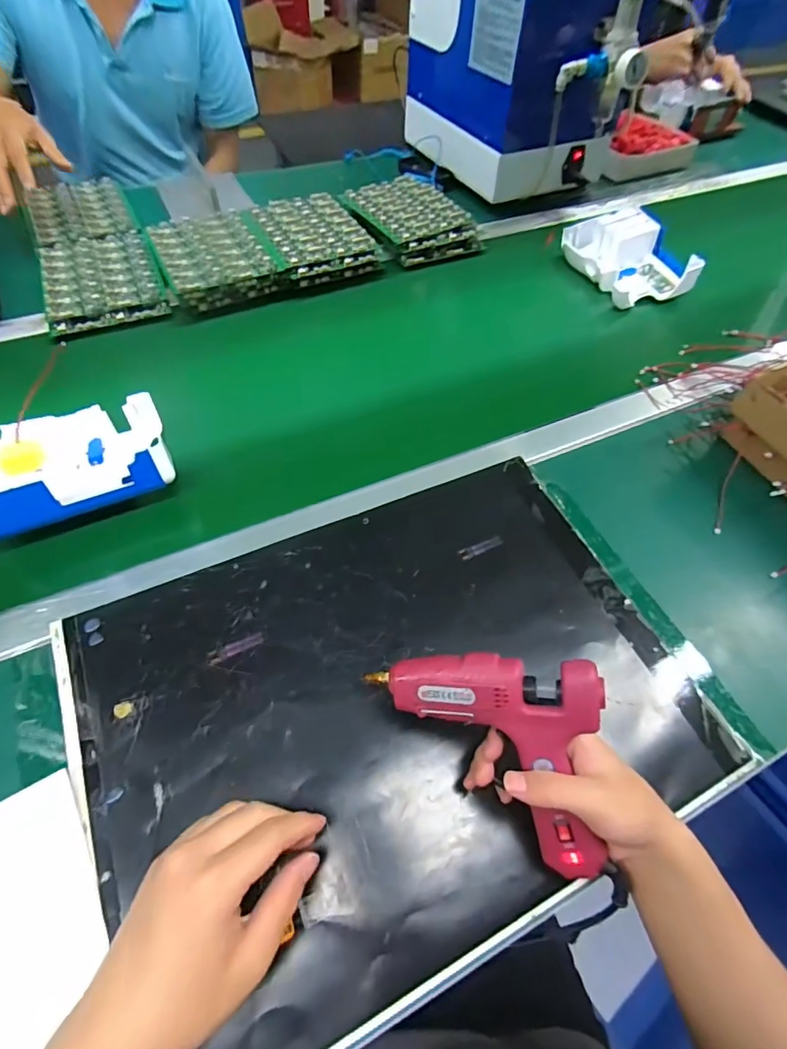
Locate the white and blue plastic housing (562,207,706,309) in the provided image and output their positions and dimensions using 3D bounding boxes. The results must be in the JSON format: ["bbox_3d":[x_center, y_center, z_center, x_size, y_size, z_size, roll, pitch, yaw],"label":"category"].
[{"bbox_3d":[0.365,-0.424,0.762,0.149,0.064,0.197,-20,60,-15],"label":"white and blue plastic housing"}]

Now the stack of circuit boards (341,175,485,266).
[{"bbox_3d":[0.038,-0.514,0.813,0.176,0.032,0.205,-28,62,-19],"label":"stack of circuit boards"}]

